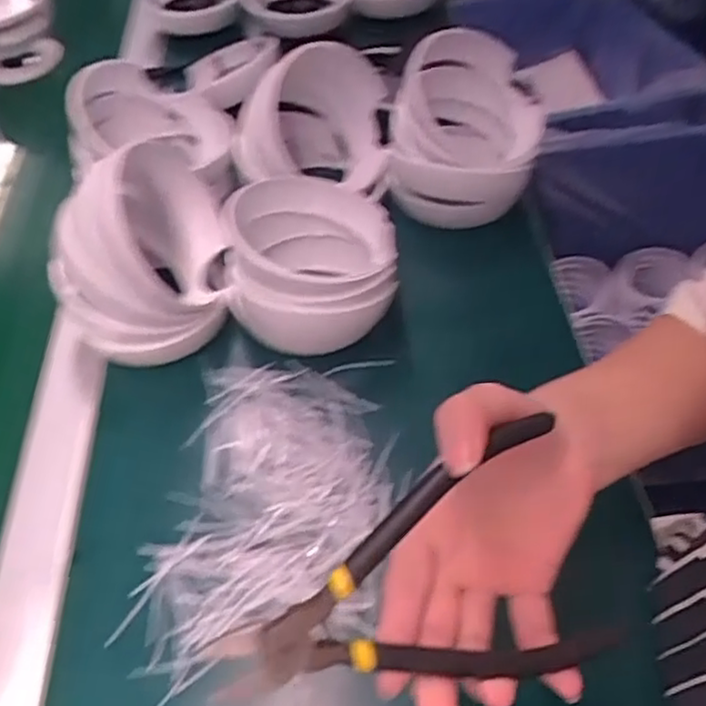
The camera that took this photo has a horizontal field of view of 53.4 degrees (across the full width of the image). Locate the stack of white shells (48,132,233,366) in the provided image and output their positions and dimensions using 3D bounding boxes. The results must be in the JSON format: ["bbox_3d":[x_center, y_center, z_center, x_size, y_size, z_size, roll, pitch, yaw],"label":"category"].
[{"bbox_3d":[-0.144,-0.068,0.491,0.100,0.108,0.119,-4,52,2],"label":"stack of white shells"}]

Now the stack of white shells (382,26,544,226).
[{"bbox_3d":[0.089,-0.193,0.578,0.121,0.099,0.158,0,52,5],"label":"stack of white shells"}]

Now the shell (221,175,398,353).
[{"bbox_3d":[-0.029,-0.066,0.496,0.112,0.085,0.121,-4,52,2],"label":"shell"}]

